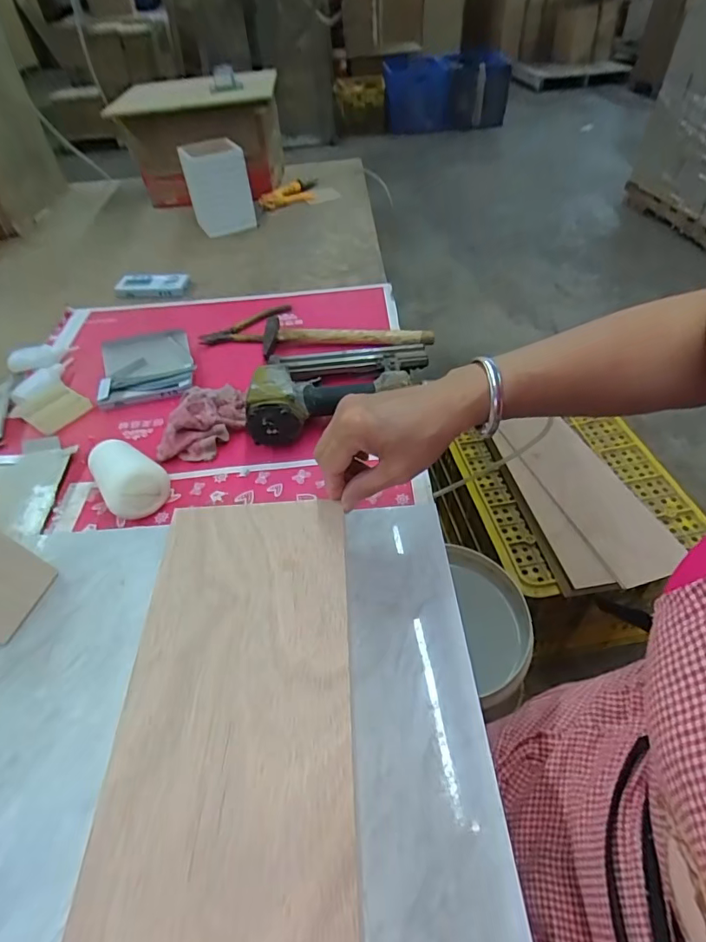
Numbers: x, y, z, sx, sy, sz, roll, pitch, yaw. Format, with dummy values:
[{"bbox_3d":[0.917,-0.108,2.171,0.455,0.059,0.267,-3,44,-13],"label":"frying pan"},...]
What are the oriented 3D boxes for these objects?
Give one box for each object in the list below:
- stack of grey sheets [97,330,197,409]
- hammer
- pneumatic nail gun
[{"bbox_3d":[-0.295,-0.150,0.695,0.128,0.029,0.118,-14,47,-8],"label":"stack of grey sheets"},{"bbox_3d":[-0.010,-0.192,0.714,0.247,0.026,0.068,2,47,7],"label":"hammer"},{"bbox_3d":[-0.012,-0.113,0.615,0.225,0.061,0.158,-8,46,-3],"label":"pneumatic nail gun"}]

